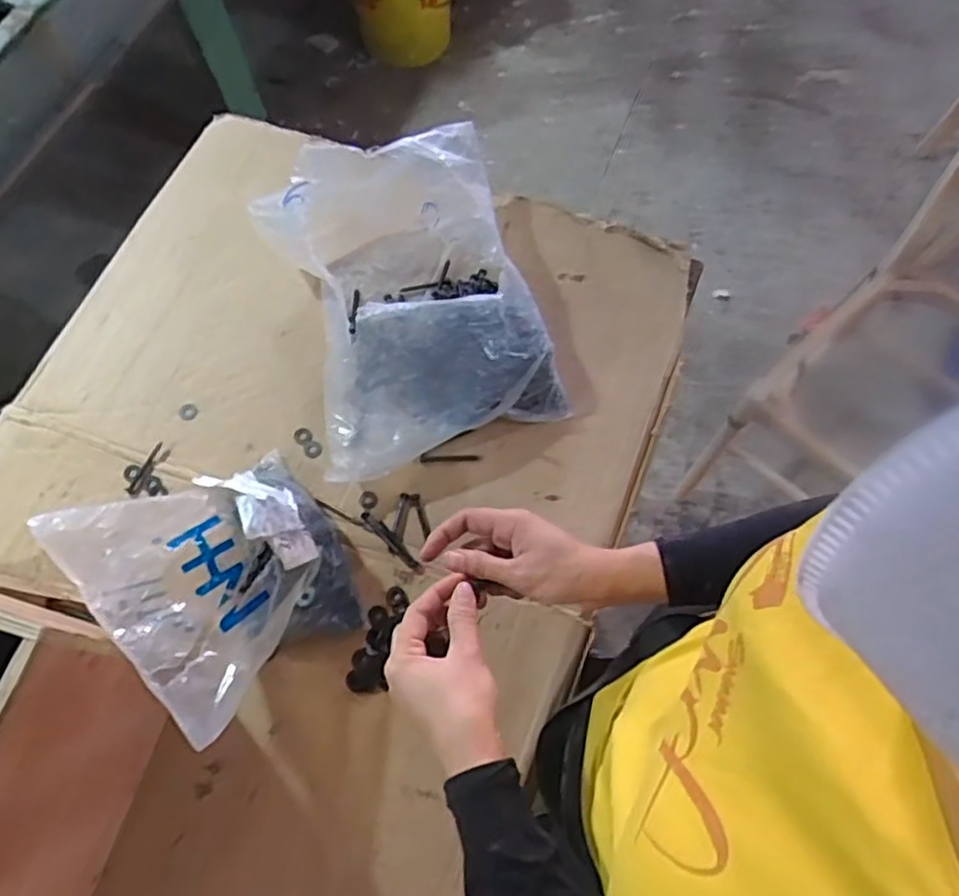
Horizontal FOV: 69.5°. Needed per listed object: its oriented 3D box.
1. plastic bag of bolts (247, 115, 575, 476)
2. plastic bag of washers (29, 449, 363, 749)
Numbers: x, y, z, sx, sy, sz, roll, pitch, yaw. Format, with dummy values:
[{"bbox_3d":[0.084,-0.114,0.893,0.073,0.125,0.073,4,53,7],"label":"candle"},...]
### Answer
[{"bbox_3d":[-0.072,-0.162,0.721,0.240,0.135,0.310,-18,68,-5],"label":"plastic bag of bolts"},{"bbox_3d":[-0.212,0.109,0.603,0.171,0.155,0.199,-39,72,-13],"label":"plastic bag of washers"}]

